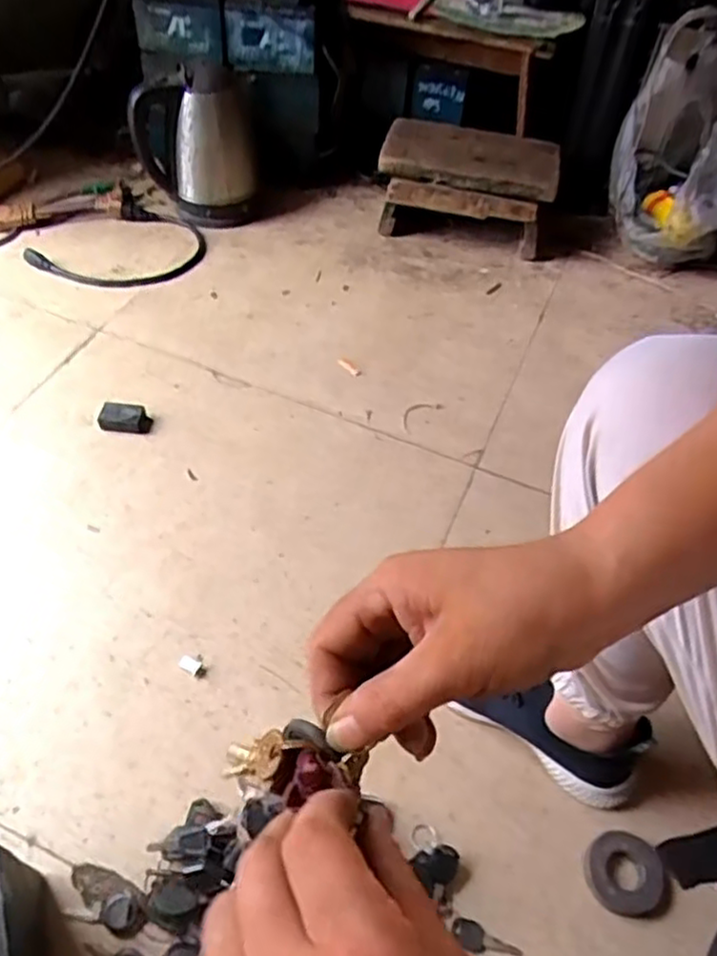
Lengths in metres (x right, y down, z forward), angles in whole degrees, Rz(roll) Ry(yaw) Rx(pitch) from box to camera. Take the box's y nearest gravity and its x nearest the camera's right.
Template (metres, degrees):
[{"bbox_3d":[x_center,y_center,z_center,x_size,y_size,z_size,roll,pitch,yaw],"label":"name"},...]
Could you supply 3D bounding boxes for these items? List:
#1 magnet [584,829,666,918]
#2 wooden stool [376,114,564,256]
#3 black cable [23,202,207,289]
[{"bbox_3d":[0.239,0.353,0.628,0.066,0.010,0.066,15,52,7],"label":"magnet"},{"bbox_3d":[0.183,-0.487,1.206,0.288,0.165,0.122,15,52,7],"label":"wooden stool"},{"bbox_3d":[-0.388,-0.390,1.171,0.255,0.024,0.214,16,52,8],"label":"black cable"}]

